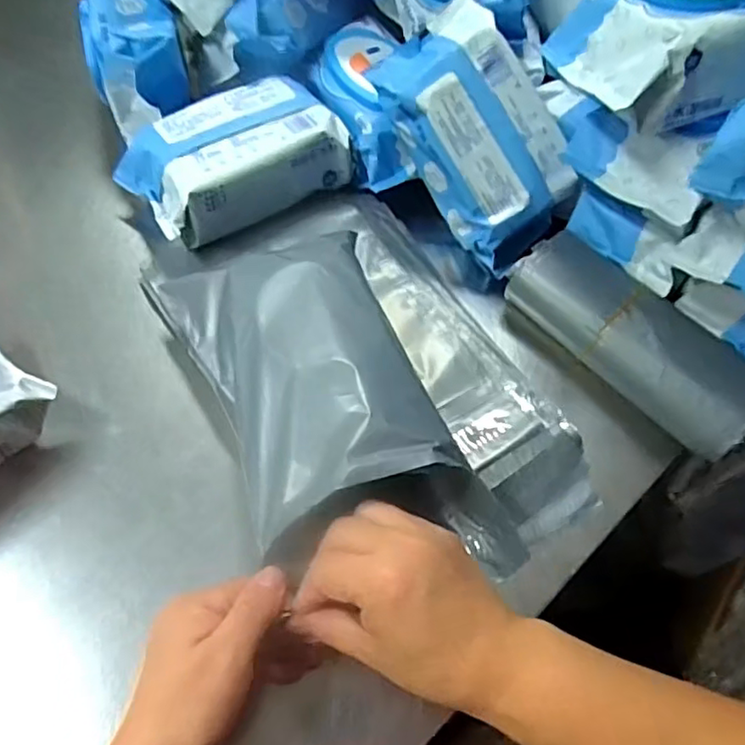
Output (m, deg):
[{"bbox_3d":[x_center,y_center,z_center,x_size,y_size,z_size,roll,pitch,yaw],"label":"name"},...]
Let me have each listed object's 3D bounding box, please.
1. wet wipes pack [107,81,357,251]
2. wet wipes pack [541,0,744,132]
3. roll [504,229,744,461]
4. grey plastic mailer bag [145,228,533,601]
[{"bbox_3d":[-0.119,-0.184,0.549,0.172,0.070,0.102,-29,67,-19],"label":"wet wipes pack"},{"bbox_3d":[0.216,-0.239,0.420,0.162,0.049,0.117,-24,65,-17],"label":"wet wipes pack"},{"bbox_3d":[0.199,-0.025,0.484,0.080,0.050,0.203,-36,69,-22],"label":"roll"},{"bbox_3d":[-0.037,0.010,0.419,0.146,0.078,0.290,-20,65,-14],"label":"grey plastic mailer bag"}]

